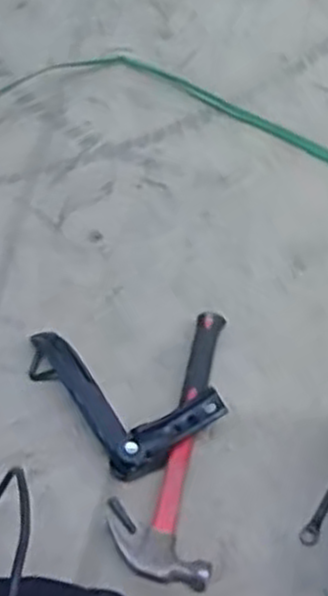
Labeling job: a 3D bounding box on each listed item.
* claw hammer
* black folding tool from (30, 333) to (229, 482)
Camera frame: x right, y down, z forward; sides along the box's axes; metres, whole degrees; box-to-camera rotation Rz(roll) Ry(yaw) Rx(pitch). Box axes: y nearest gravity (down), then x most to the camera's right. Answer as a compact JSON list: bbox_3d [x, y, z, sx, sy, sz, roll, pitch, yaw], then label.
[{"bbox_3d":[0.009,0.135,0.777,0.097,0.034,0.281,6,58,5],"label":"claw hammer"},{"bbox_3d":[-0.057,0.114,0.787,0.219,0.039,0.108,19,60,13],"label":"black folding tool"}]

